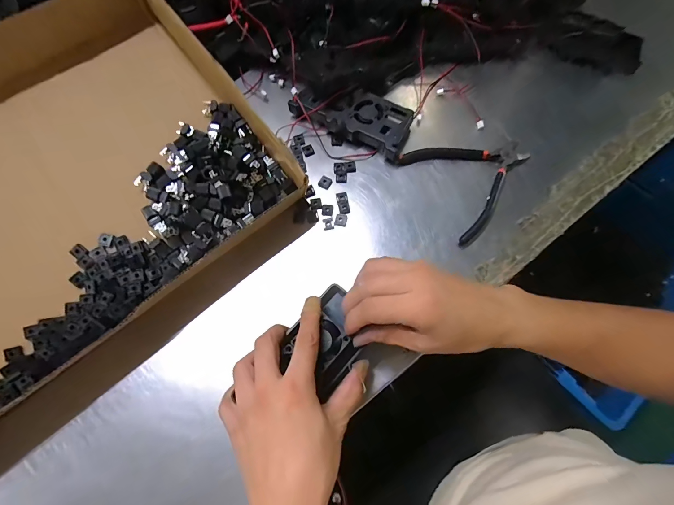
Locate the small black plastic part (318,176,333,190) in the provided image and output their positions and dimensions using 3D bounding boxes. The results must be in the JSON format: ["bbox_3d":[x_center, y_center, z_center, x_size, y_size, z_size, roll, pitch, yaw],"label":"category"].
[{"bbox_3d":[-0.014,-0.084,0.386,0.014,0.004,0.015,27,74,11],"label":"small black plastic part"}]

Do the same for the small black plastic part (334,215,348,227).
[{"bbox_3d":[0.005,-0.037,0.368,0.013,0.004,0.014,11,71,6],"label":"small black plastic part"}]

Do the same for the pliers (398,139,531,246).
[{"bbox_3d":[0.156,-0.092,0.371,0.131,0.012,0.134,-30,72,-8],"label":"pliers"}]

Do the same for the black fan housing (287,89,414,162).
[{"bbox_3d":[0.020,-0.171,0.397,0.147,0.020,0.067,28,74,11],"label":"black fan housing"}]

